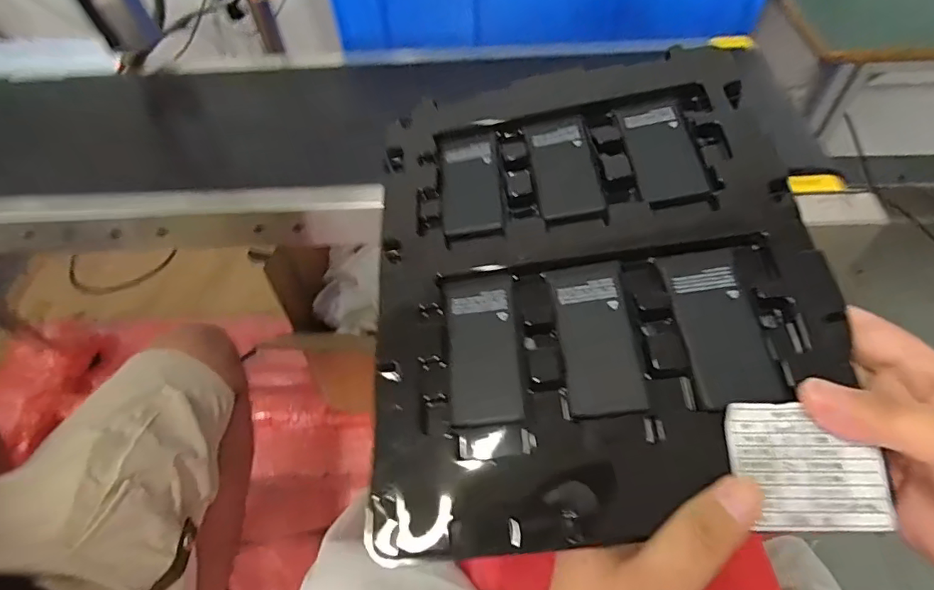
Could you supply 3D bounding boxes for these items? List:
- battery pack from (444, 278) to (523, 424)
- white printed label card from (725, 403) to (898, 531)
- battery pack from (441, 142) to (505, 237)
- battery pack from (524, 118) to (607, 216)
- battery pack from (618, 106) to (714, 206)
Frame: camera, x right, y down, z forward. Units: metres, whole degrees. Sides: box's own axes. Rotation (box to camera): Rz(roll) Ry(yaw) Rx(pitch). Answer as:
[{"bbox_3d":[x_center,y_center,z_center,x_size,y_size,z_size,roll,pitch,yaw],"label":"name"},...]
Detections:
[{"bbox_3d":[0.008,0.025,0.253,0.034,0.012,0.074,-5,53,0],"label":"battery pack"},{"bbox_3d":[0.140,0.070,0.212,0.059,0.004,0.049,0,72,1],"label":"white printed label card"},{"bbox_3d":[0.002,-0.066,0.305,0.033,0.009,0.071,-4,53,1],"label":"battery pack"},{"bbox_3d":[0.056,-0.077,0.301,0.035,0.011,0.074,-5,53,0],"label":"battery pack"},{"bbox_3d":[0.111,-0.080,0.292,0.034,0.007,0.067,-12,60,9],"label":"battery pack"}]

